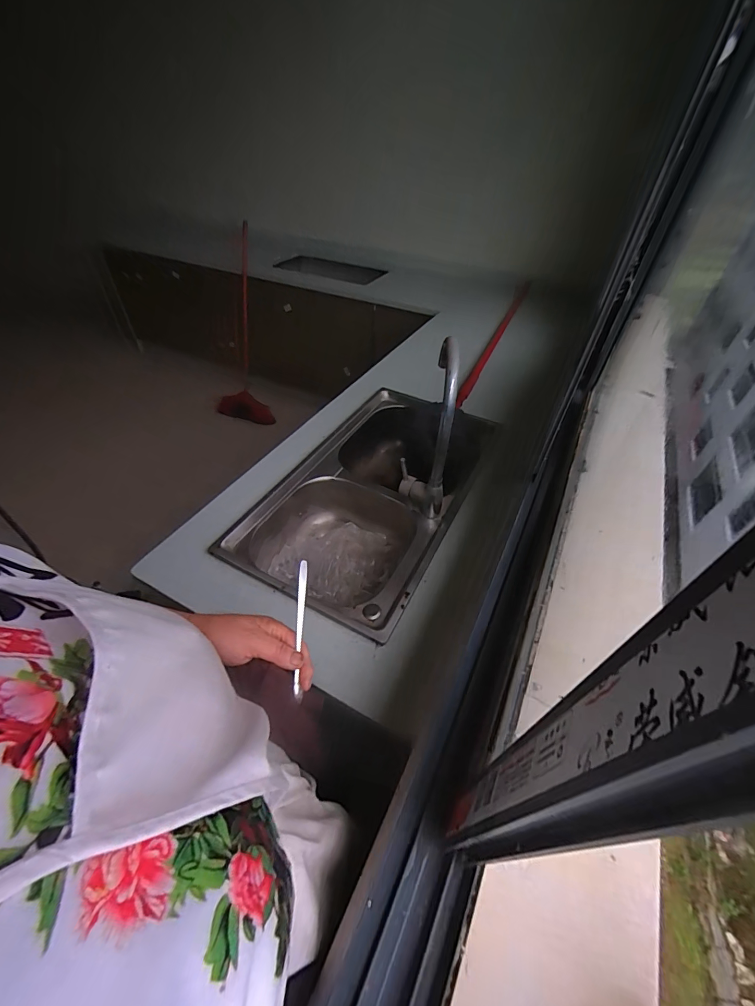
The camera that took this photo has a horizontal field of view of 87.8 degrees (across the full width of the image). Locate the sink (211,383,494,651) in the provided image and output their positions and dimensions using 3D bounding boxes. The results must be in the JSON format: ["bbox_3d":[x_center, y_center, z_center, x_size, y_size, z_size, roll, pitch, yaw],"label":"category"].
[{"bbox_3d":[-0.016,-0.006,1.010,0.407,0.211,0.739,18,46,17],"label":"sink"}]

